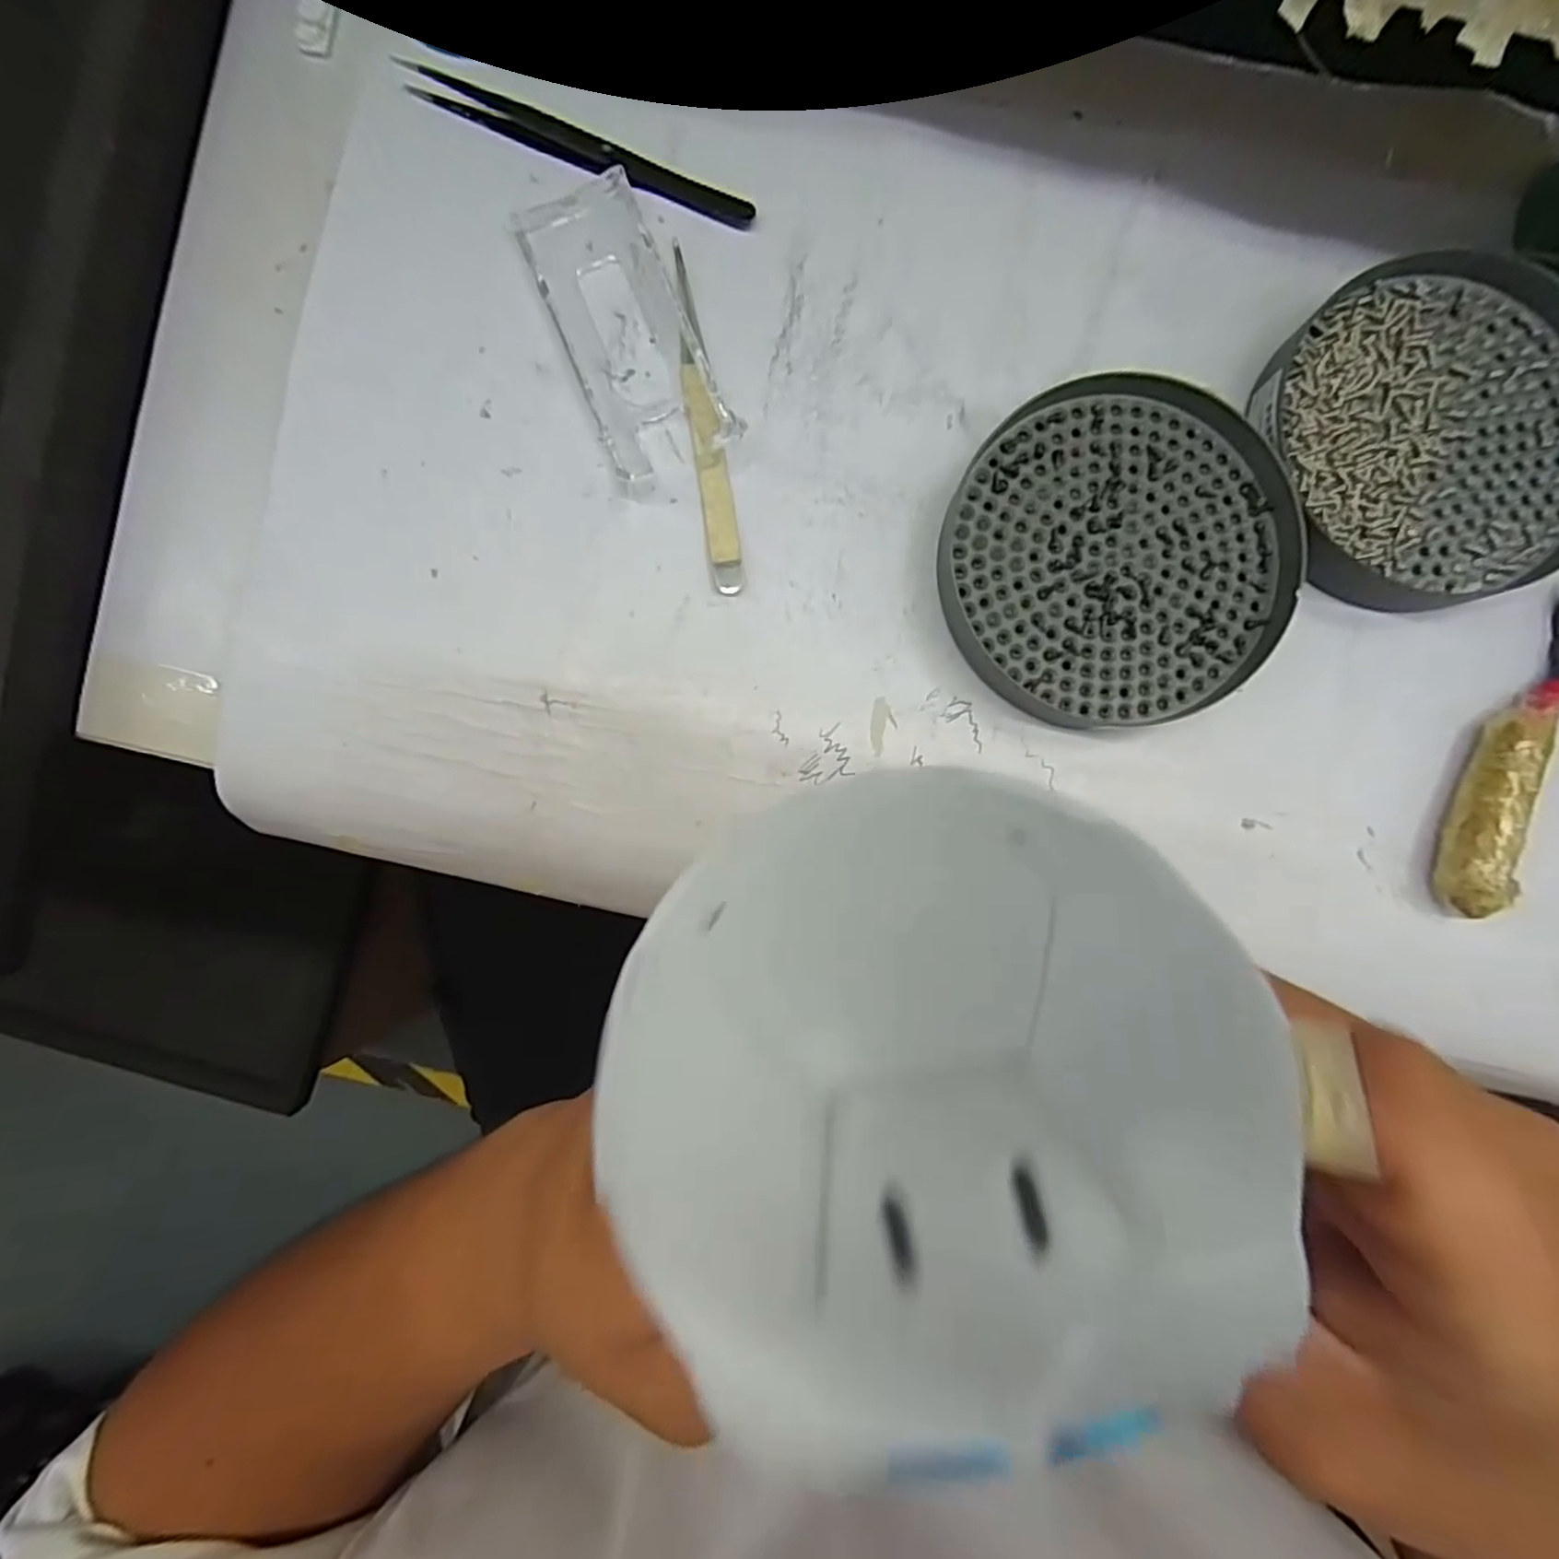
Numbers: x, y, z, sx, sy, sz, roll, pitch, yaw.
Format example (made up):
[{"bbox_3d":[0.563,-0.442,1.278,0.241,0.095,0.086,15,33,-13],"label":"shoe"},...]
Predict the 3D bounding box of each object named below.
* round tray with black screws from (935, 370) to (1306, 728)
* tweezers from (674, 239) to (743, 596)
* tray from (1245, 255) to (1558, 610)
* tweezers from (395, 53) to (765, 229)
[{"bbox_3d":[0.113,-0.076,0.234,0.110,0.020,0.110,0,88,1],"label":"round tray with black screws"},{"bbox_3d":[-0.026,-0.126,0.244,0.012,0.004,0.122,-9,88,1],"label":"tweezers"},{"bbox_3d":[0.220,-0.116,0.234,0.111,0.017,0.110,0,88,1],"label":"tray"},{"bbox_3d":[-0.071,-0.225,0.246,0.131,0.008,0.011,22,89,2],"label":"tweezers"}]

